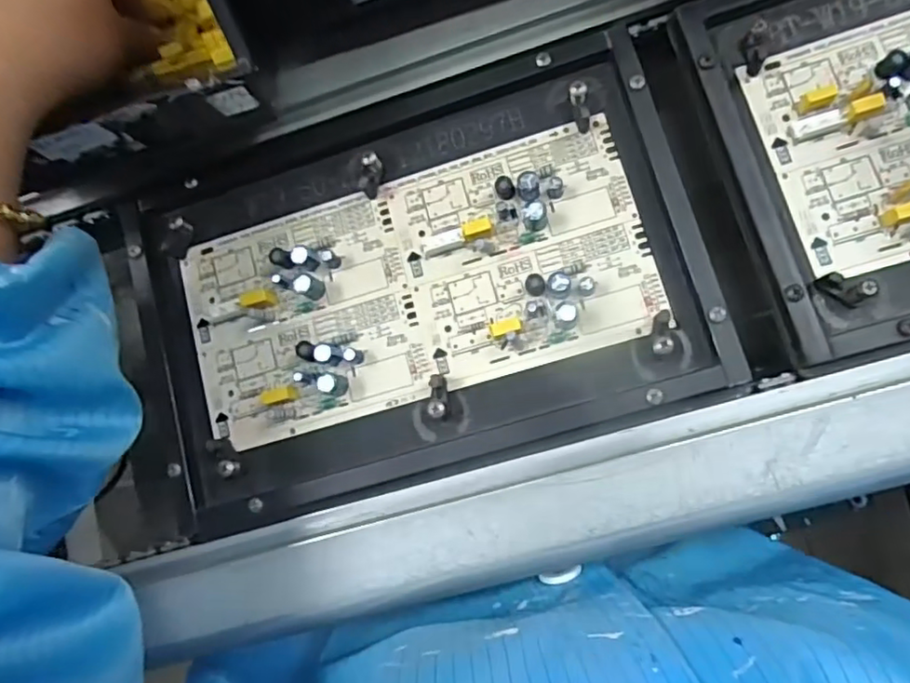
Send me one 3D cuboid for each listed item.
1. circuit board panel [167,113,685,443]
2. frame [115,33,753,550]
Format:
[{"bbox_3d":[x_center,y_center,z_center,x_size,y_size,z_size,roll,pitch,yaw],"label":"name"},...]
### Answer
[{"bbox_3d":[-0.020,-0.025,0.279,0.218,0.013,0.101,-17,79,6],"label":"circuit board panel"},{"bbox_3d":[-0.026,-0.025,0.280,0.264,0.015,0.171,-17,80,6],"label":"frame"}]

